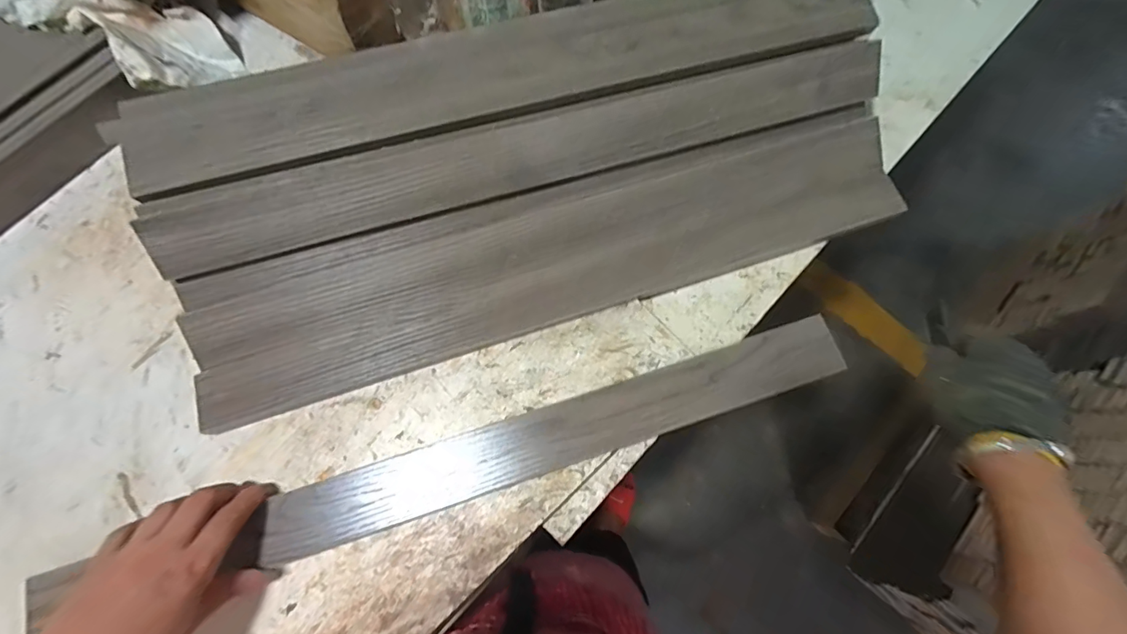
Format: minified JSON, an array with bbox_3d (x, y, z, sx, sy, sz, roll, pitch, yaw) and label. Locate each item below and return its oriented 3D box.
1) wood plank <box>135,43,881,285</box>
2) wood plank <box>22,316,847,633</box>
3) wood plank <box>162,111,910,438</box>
[{"bbox_3d":[-0.014,-0.142,0.411,0.632,0.012,0.056,-17,110,-7],"label":"wood plank"},{"bbox_3d":[-0.081,0.121,0.384,0.649,0.010,0.049,-17,76,-5],"label":"wood plank"},{"bbox_3d":[0.002,-0.055,0.427,0.632,0.014,0.121,-16,89,-6],"label":"wood plank"}]

